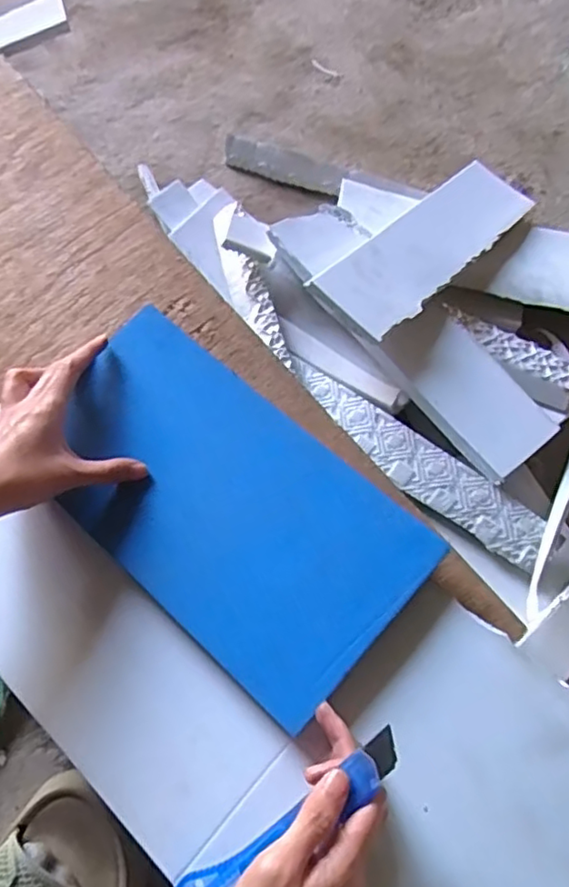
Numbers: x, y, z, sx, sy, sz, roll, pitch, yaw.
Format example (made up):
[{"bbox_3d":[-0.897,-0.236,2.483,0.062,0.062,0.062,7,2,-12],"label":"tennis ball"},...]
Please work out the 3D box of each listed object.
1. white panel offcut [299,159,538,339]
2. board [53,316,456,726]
[{"bbox_3d":[0.134,-0.181,0.554,0.076,0.011,0.270,40,59,15],"label":"white panel offcut"},{"bbox_3d":[-0.047,0.038,0.422,0.273,0.014,0.148,40,80,15],"label":"board"}]

